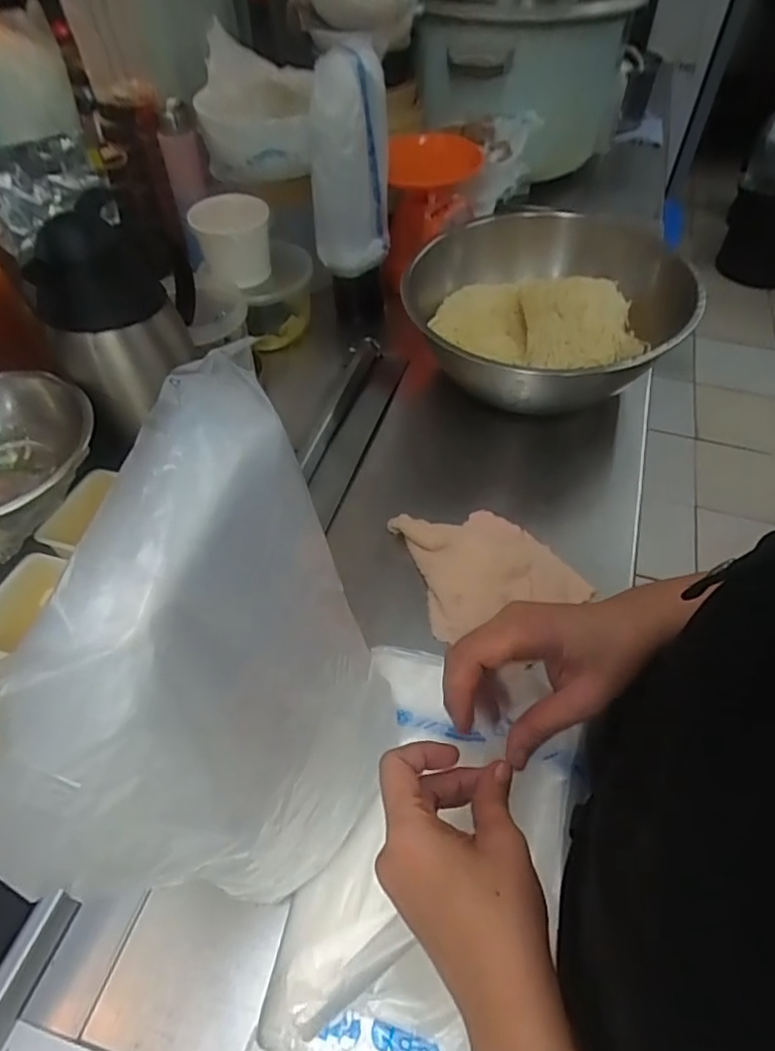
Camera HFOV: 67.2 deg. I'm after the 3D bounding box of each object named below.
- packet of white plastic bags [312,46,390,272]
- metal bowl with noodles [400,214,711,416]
[{"bbox_3d":[-0.041,-0.417,0.688,0.094,0.217,0.087,-2,52,-2],"label":"packet of white plastic bags"},{"bbox_3d":[0.186,-0.258,0.689,0.305,0.113,0.318,2,53,-3],"label":"metal bowl with noodles"}]

